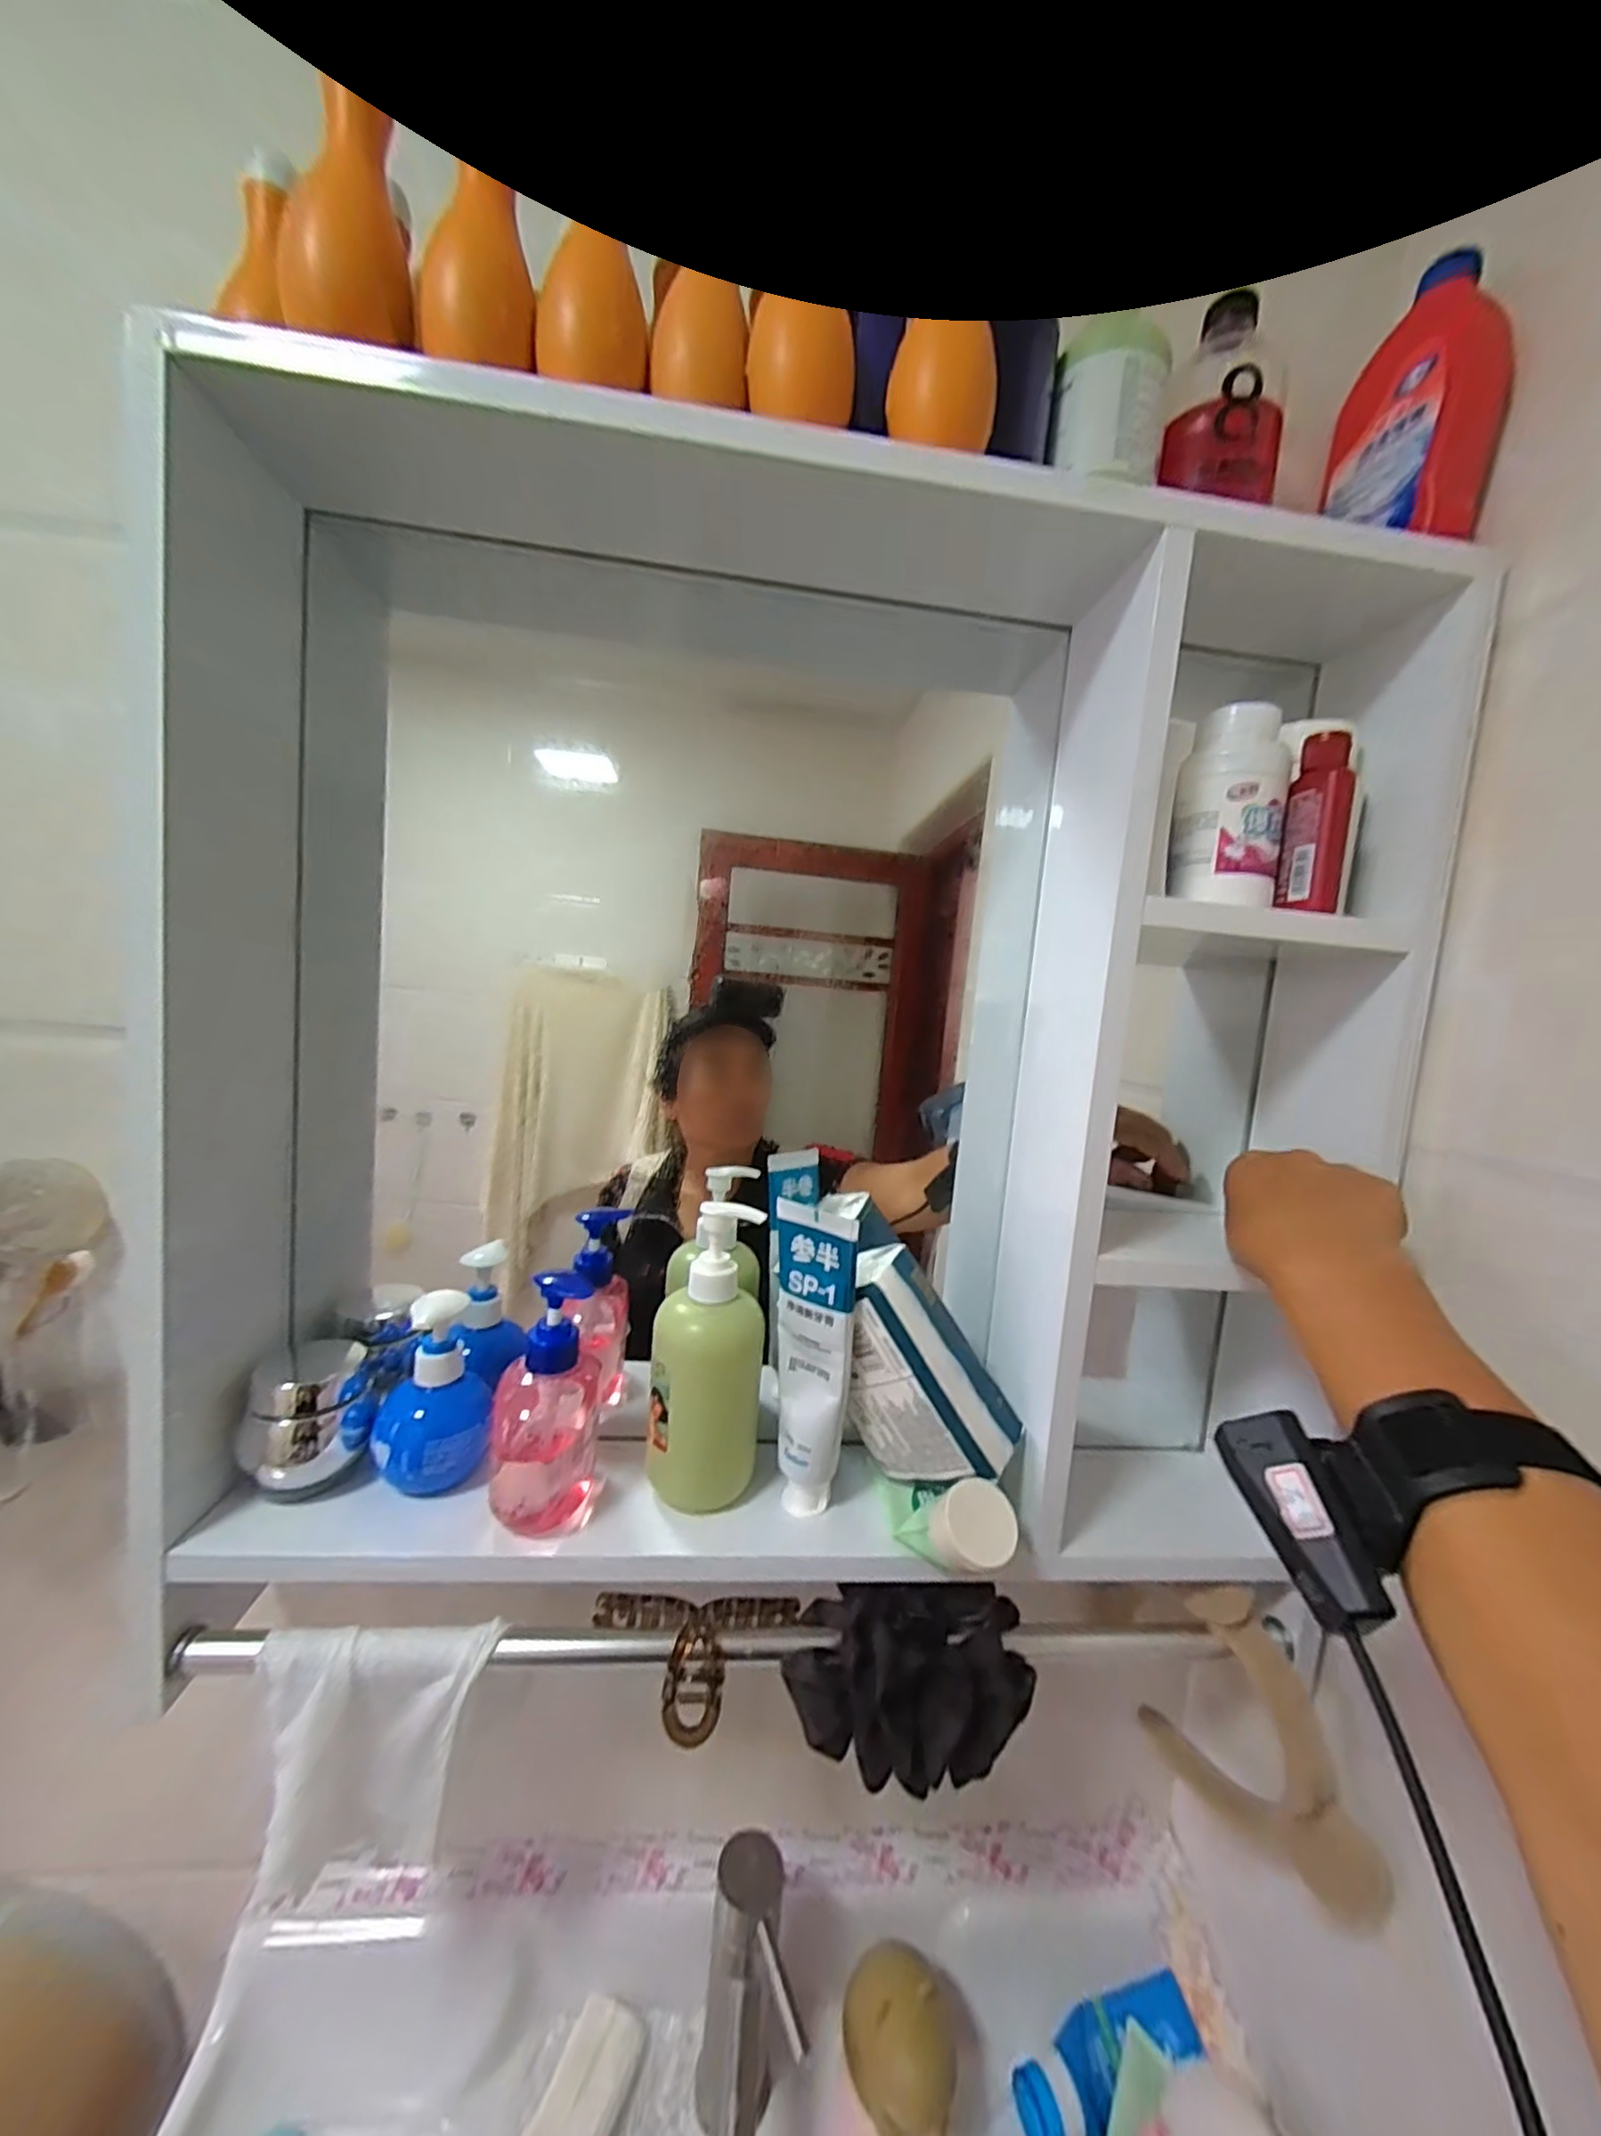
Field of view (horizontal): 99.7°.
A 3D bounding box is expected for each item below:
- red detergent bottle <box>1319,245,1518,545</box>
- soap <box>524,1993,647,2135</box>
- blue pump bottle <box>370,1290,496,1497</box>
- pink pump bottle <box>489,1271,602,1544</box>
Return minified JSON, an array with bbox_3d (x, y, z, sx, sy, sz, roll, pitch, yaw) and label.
[{"bbox_3d":[0.373,-0.391,0.411,0.056,0.161,0.073,5,5,6],"label":"red detergent bottle"},{"bbox_3d":[-0.145,0.682,0.445,0.047,0.019,0.090,7,5,20],"label":"soap"},{"bbox_3d":[-0.232,0.200,0.425,0.060,0.112,0.070,2,5,-28],"label":"blue pump bottle"},{"bbox_3d":[-0.150,0.202,0.406,0.056,0.141,0.063,4,5,-14],"label":"pink pump bottle"}]

